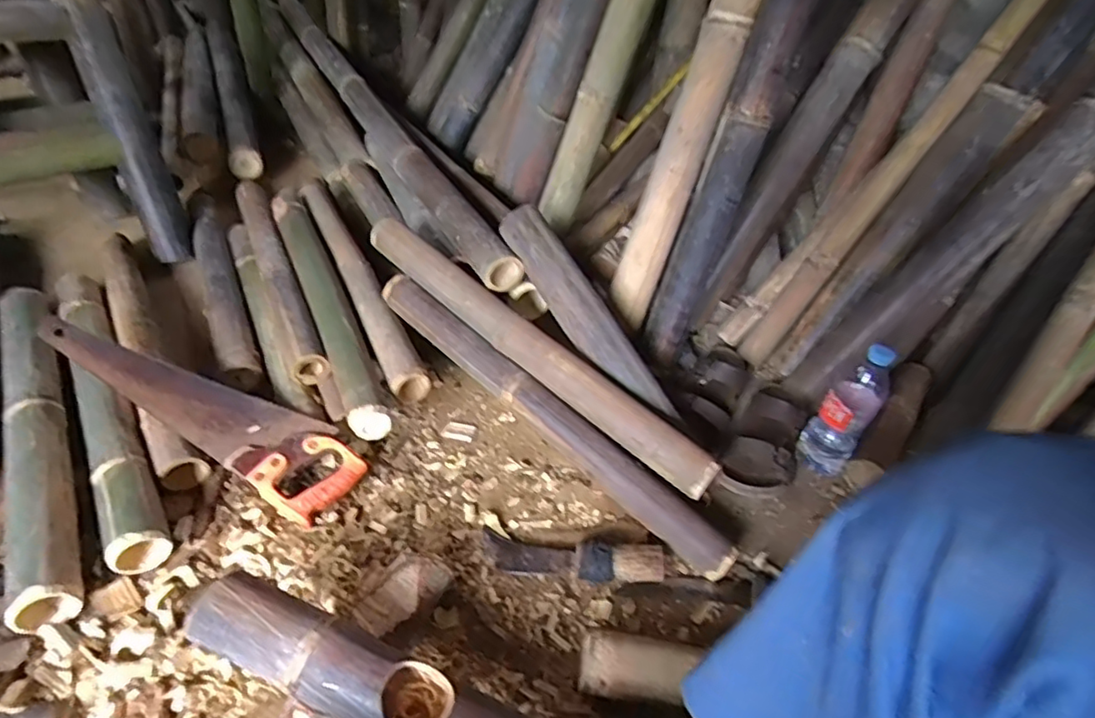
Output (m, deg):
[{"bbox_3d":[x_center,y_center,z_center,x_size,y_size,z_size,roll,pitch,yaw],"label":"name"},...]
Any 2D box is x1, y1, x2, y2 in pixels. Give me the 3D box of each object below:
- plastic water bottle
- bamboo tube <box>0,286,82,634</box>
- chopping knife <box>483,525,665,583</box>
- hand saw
[{"bbox_3d":[0.446,0.077,0.896,0.075,0.219,0.081,28,43,24],"label":"plastic water bottle"},{"bbox_3d":[-0.717,0.087,0.843,0.071,0.064,0.643,-19,45,-29],"label":"bamboo tube"},{"bbox_3d":[0.031,0.252,0.781,0.232,0.043,0.054,9,38,2],"label":"chopping knife"},{"bbox_3d":[-0.488,0.055,0.853,0.500,0.019,0.119,31,55,10],"label":"hand saw"}]

